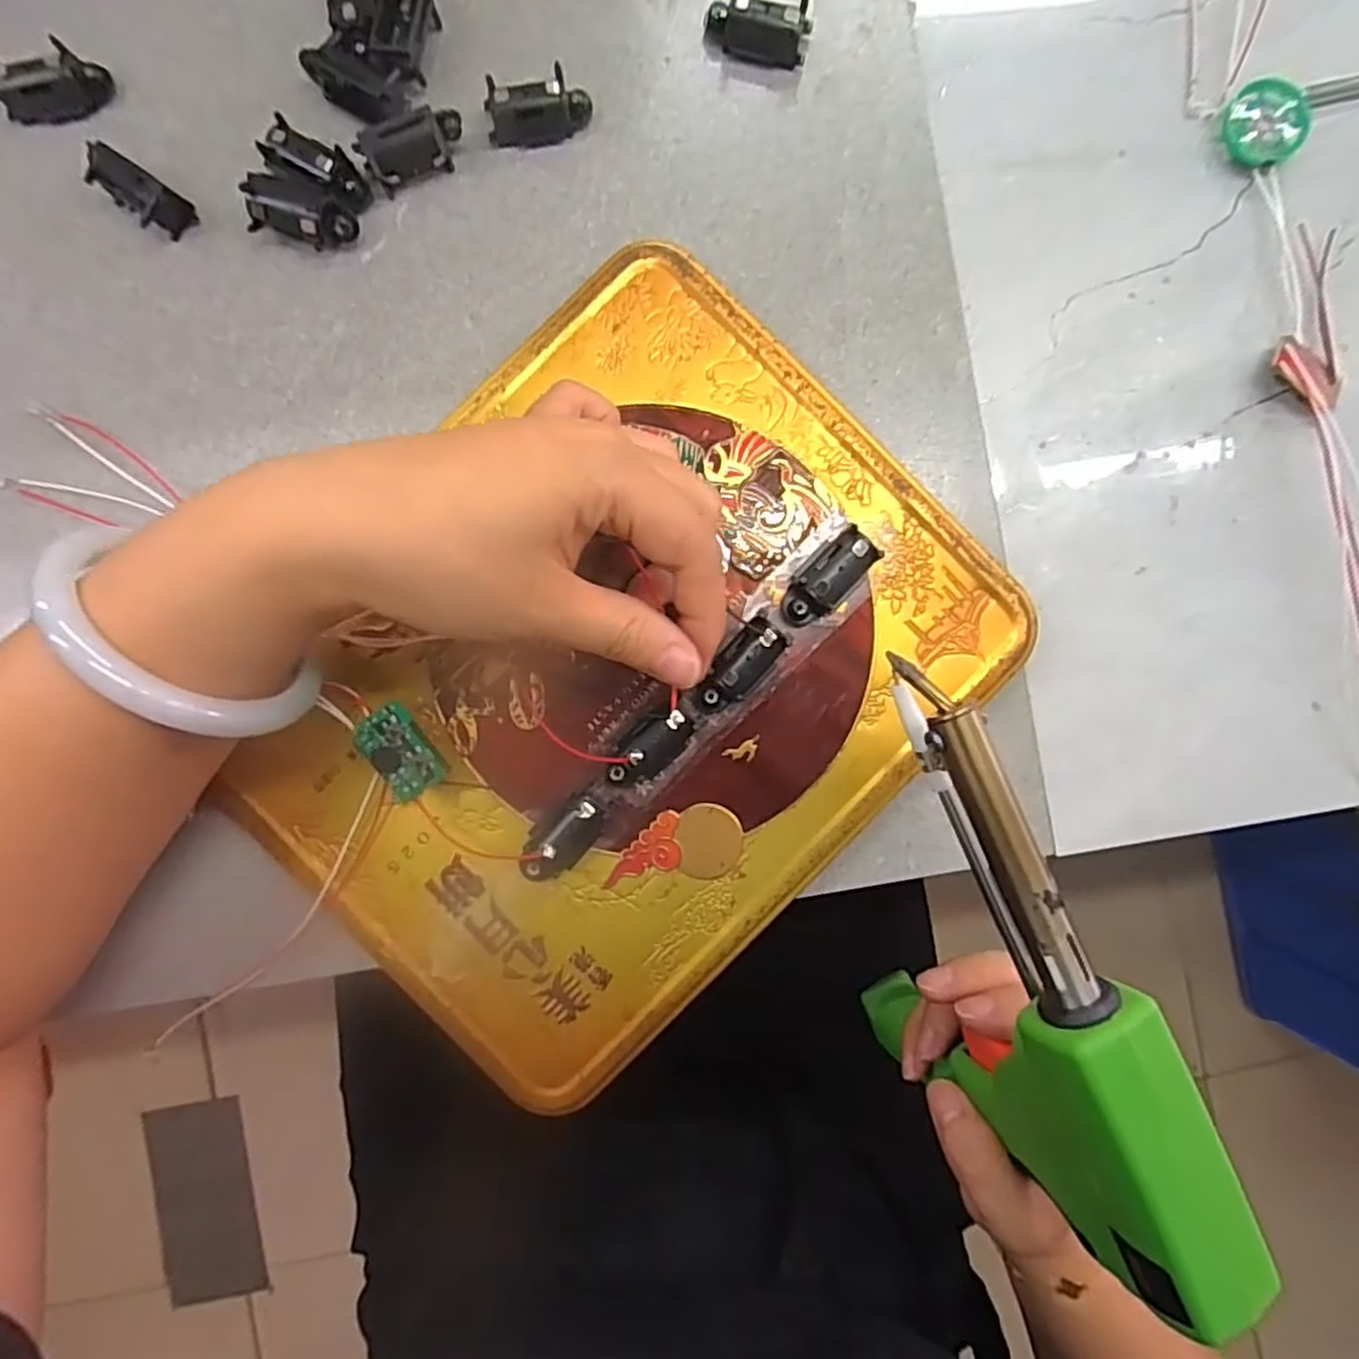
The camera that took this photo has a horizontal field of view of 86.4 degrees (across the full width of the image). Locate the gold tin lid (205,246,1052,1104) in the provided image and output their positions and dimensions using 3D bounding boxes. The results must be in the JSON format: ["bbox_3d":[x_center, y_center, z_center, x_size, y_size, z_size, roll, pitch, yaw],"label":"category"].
[{"bbox_3d":[-0.021,-0.004,0.236,0.186,0.018,0.244,43,87,1],"label":"gold tin lid"}]

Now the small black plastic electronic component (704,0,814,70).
[{"bbox_3d":[0.027,-0.223,0.247,0.036,0.018,0.014,2,89,0],"label":"small black plastic electronic component"}]

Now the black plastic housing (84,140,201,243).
[{"bbox_3d":[-0.182,-0.164,0.245,0.028,0.017,0.015,38,99,4],"label":"black plastic housing"}]

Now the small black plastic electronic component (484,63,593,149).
[{"bbox_3d":[-0.048,-0.195,0.247,0.035,0.012,0.014,-11,90,0],"label":"small black plastic electronic component"}]

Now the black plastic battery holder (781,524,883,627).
[{"bbox_3d":[0.048,-0.032,0.235,0.018,0.017,0.035,43,99,1],"label":"black plastic battery holder"}]

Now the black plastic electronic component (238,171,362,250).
[{"bbox_3d":[-0.128,-0.156,0.244,0.034,0.019,0.017,22,89,0],"label":"black plastic electronic component"}]

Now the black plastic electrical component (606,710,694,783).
[{"bbox_3d":[-0.010,0.022,0.231,0.014,0.014,0.030,43,89,0],"label":"black plastic electrical component"}]

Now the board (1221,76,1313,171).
[{"bbox_3d":[0.203,-0.192,0.250,0.025,0.004,0.028,-16,100,18],"label":"board"}]

